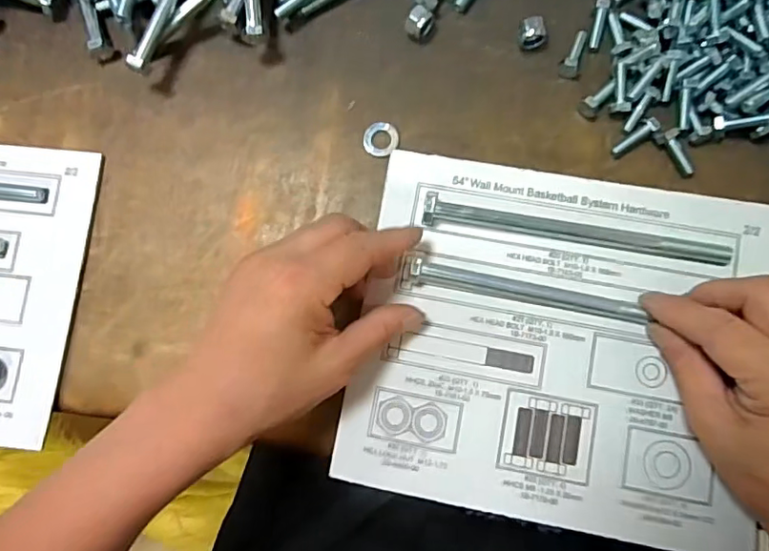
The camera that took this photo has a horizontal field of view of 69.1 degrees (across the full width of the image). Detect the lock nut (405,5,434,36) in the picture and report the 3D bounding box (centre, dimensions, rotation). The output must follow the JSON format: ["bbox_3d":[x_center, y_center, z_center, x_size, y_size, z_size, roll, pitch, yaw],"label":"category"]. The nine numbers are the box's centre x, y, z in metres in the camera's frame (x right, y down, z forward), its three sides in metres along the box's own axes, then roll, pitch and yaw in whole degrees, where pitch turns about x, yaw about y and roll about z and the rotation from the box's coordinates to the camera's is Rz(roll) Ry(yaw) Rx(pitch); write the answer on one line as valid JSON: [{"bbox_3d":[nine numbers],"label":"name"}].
[{"bbox_3d":[0.023,-0.163,0.363,0.015,0.016,0.018,17,83,6],"label":"lock nut"}]

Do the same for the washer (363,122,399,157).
[{"bbox_3d":[-0.002,-0.089,0.364,0.022,0.004,0.023,2,81,4],"label":"washer"}]

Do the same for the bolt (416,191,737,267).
[{"bbox_3d":[0.106,-0.027,0.313,0.169,0.011,0.017,8,82,5],"label":"bolt"}]

